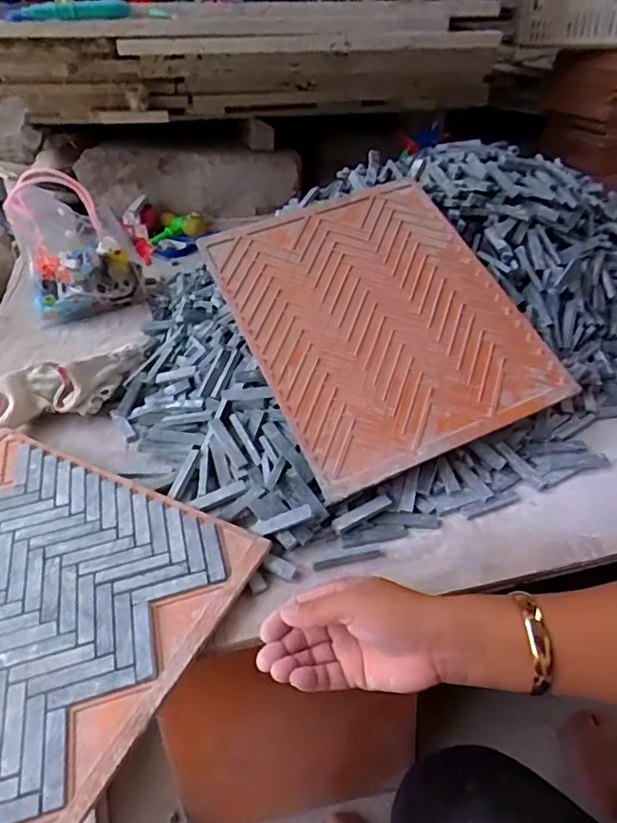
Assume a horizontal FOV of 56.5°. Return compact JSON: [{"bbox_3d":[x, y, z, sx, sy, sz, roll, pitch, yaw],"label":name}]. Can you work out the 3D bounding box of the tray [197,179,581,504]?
[{"bbox_3d":[0.083,-0.121,0.691,0.317,0.013,0.406,-22,67,-14],"label":"tray"}]

